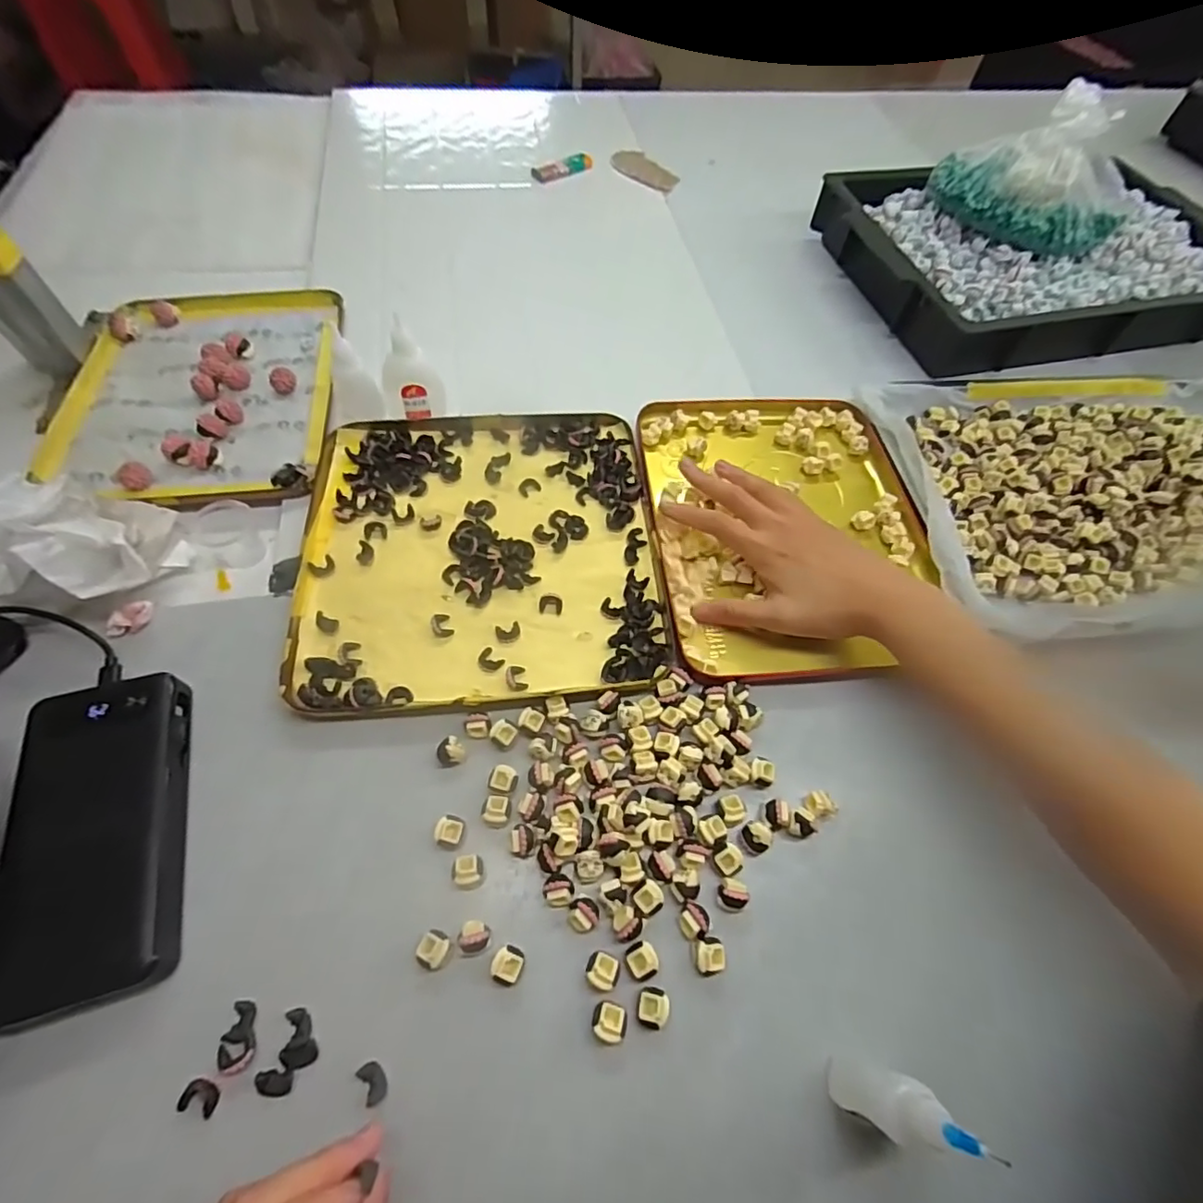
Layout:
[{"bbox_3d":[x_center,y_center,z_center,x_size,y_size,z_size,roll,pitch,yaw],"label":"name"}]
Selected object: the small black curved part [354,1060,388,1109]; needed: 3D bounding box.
[{"bbox_3d":[-0.103,0.218,0.258,0.010,0.005,0.016,-26,64,-16],"label":"small black curved part"}]

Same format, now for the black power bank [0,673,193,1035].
[{"bbox_3d":[-0.260,0.118,0.297,0.072,0.029,0.159,-13,61,-11],"label":"black power bank"}]

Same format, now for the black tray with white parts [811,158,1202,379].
[{"bbox_3d":[0.460,-0.372,0.596,0.397,0.056,0.269,-11,61,-10],"label":"black tray with white parts"}]

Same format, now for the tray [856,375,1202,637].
[{"bbox_3d":[0.415,-0.103,0.459,0.369,0.025,0.248,-8,60,-8],"label":"tray"}]

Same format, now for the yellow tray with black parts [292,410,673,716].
[{"bbox_3d":[-0.084,-0.042,0.409,0.238,0.018,0.245,-3,60,-5],"label":"yellow tray with black parts"}]

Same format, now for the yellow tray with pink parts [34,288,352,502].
[{"bbox_3d":[-0.329,-0.182,0.472,0.216,0.029,0.263,-3,60,-5],"label":"yellow tray with pink parts"}]

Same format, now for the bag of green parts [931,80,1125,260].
[{"bbox_3d":[0.418,-0.401,0.542,0.169,0.102,0.093,11,59,4],"label":"bag of green parts"}]

